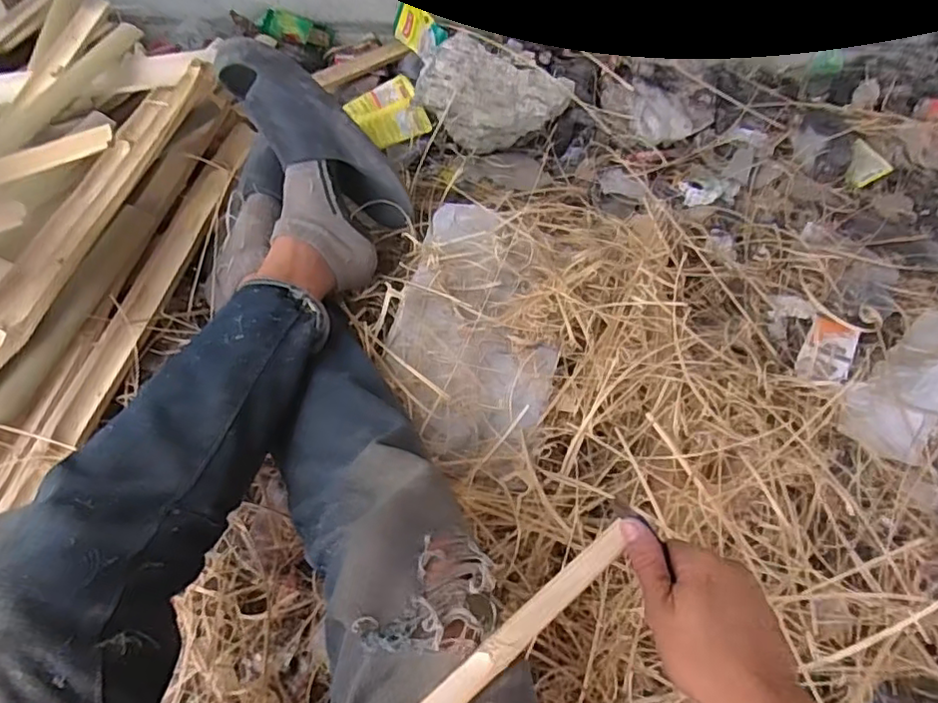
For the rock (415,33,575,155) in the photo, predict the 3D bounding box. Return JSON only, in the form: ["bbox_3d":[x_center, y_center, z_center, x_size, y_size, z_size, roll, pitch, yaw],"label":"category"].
[{"bbox_3d":[0.038,-0.402,0.968,0.228,0.112,0.132,17,58,4],"label":"rock"}]

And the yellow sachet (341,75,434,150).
[{"bbox_3d":[-0.134,-0.382,0.975,0.118,0.024,0.100,-26,87,-8],"label":"yellow sachet"}]

